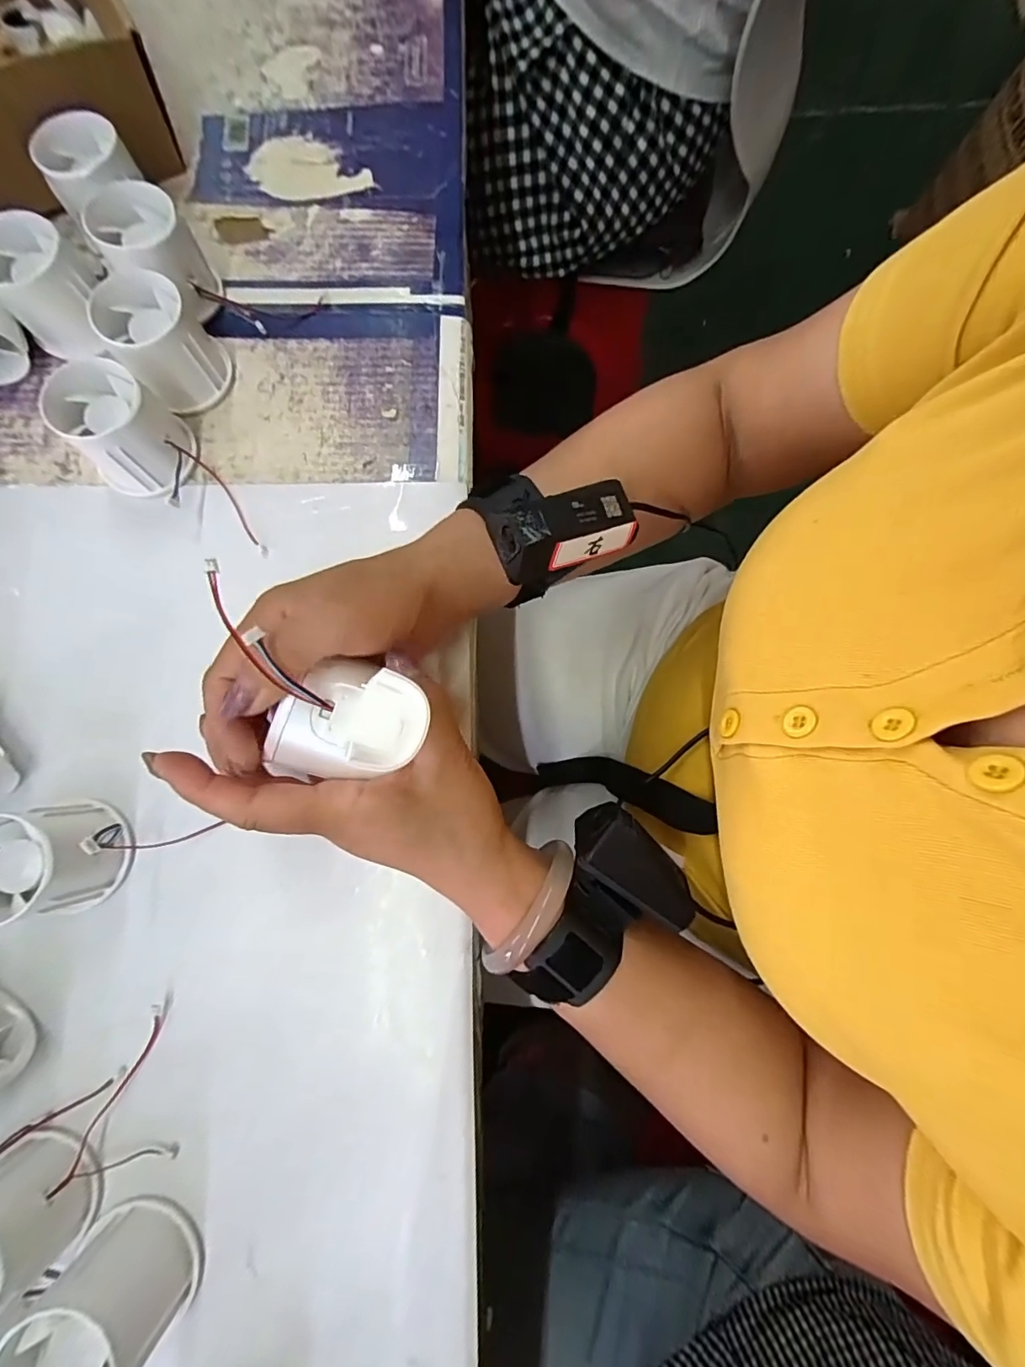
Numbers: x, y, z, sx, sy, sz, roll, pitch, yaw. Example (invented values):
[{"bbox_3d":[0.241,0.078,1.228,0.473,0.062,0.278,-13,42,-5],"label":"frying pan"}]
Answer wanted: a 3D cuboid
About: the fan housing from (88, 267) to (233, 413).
[{"bbox_3d":[-0.209,-0.204,0.310,0.052,0.049,0.055,0,80,0],"label":"fan housing"}]

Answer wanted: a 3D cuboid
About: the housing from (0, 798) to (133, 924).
[{"bbox_3d":[-0.233,0.088,0.258,0.066,0.045,0.055,-7,80,-1],"label":"housing"}]

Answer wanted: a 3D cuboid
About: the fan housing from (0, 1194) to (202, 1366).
[{"bbox_3d":[-0.178,0.276,0.224,0.054,0.048,0.053,0,80,0],"label":"fan housing"}]

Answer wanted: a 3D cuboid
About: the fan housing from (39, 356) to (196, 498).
[{"bbox_3d":[-0.225,-0.146,0.297,0.059,0.046,0.055,0,80,0],"label":"fan housing"}]

